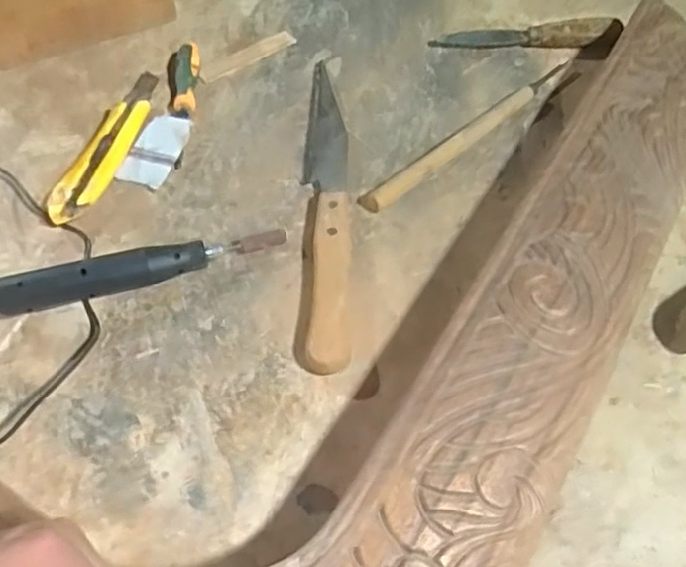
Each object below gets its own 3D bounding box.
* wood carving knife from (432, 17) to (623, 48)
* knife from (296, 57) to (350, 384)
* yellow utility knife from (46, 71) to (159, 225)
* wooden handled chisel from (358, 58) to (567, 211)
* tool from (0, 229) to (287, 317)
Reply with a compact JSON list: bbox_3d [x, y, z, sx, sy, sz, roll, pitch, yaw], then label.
[{"bbox_3d":[0.166,-0.230,0.584,0.164,0.021,0.020,1,57,2],"label":"wood carving knife"},{"bbox_3d":[-0.013,-0.068,0.484,0.035,0.022,0.290,-1,57,1],"label":"knife"},{"bbox_3d":[-0.189,-0.118,0.522,0.037,0.019,0.172,9,58,7],"label":"yellow utility knife"},{"bbox_3d":[0.106,-0.127,0.517,0.235,0.017,0.020,-39,64,-21],"label":"wooden handled chisel"},{"bbox_3d":[-0.139,-0.013,0.447,0.195,0.029,0.022,-16,58,-9],"label":"tool"}]

